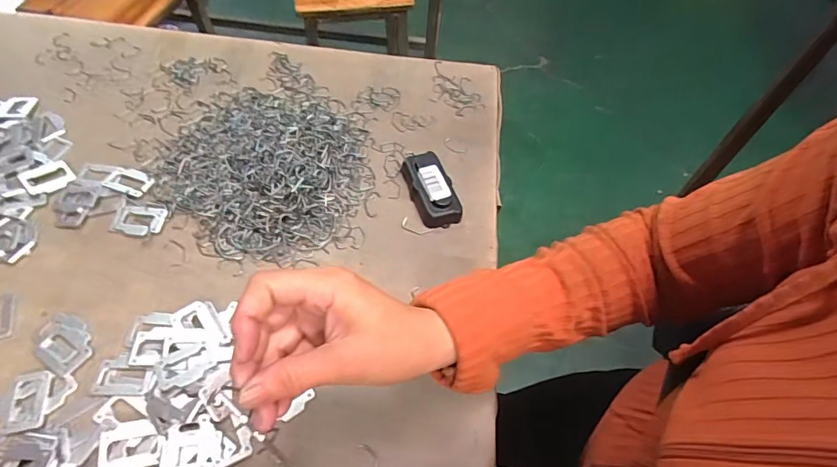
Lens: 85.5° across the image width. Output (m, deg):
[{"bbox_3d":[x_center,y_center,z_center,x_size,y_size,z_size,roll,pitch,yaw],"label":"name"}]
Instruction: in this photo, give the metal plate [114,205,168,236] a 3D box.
[{"bbox_3d":[-0.322,-0.016,0.523,0.054,0.004,0.039,3,56,-2],"label":"metal plate"}]

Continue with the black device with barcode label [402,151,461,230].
[{"bbox_3d":[0.015,-0.059,0.564,0.047,0.030,0.107,-14,58,-12],"label":"black device with barcode label"}]

